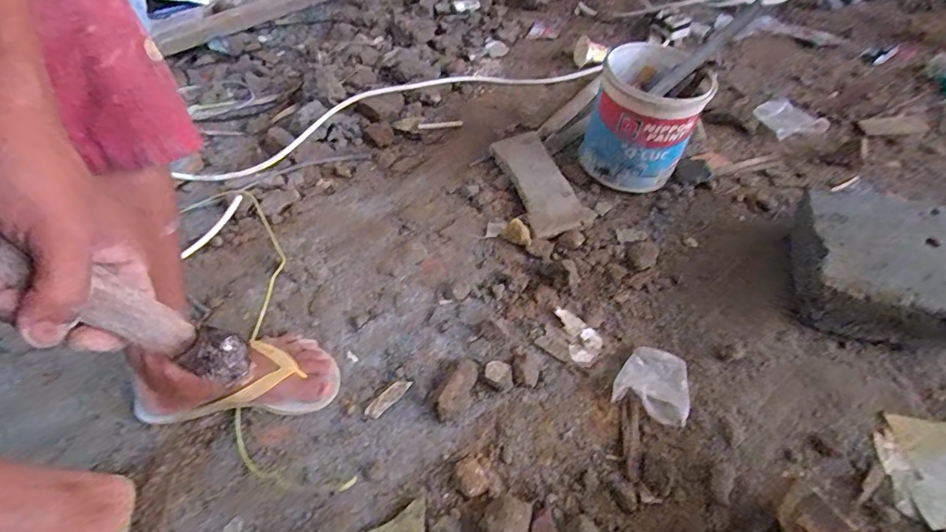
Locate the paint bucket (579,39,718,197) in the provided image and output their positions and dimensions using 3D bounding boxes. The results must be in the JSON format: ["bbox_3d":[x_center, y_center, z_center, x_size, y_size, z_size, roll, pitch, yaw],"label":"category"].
[{"bbox_3d":[0.302,-0.270,0.861,0.191,0.195,0.194,-3,45,3],"label":"paint bucket"}]

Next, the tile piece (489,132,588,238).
[{"bbox_3d":[0.118,-0.163,0.895,0.105,0.030,0.285,-12,46,-6],"label":"tile piece"}]

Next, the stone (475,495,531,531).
[{"bbox_3d":[0.031,0.261,0.480,0.047,0.032,0.062,24,52,26],"label":"stone"}]

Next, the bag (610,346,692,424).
[{"bbox_3d":[0.226,0.143,0.594,0.085,0.016,0.090,19,50,22],"label":"bag"}]

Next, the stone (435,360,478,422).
[{"bbox_3d":[-0.020,0.152,0.596,0.039,0.025,0.088,11,48,15],"label":"stone"}]

